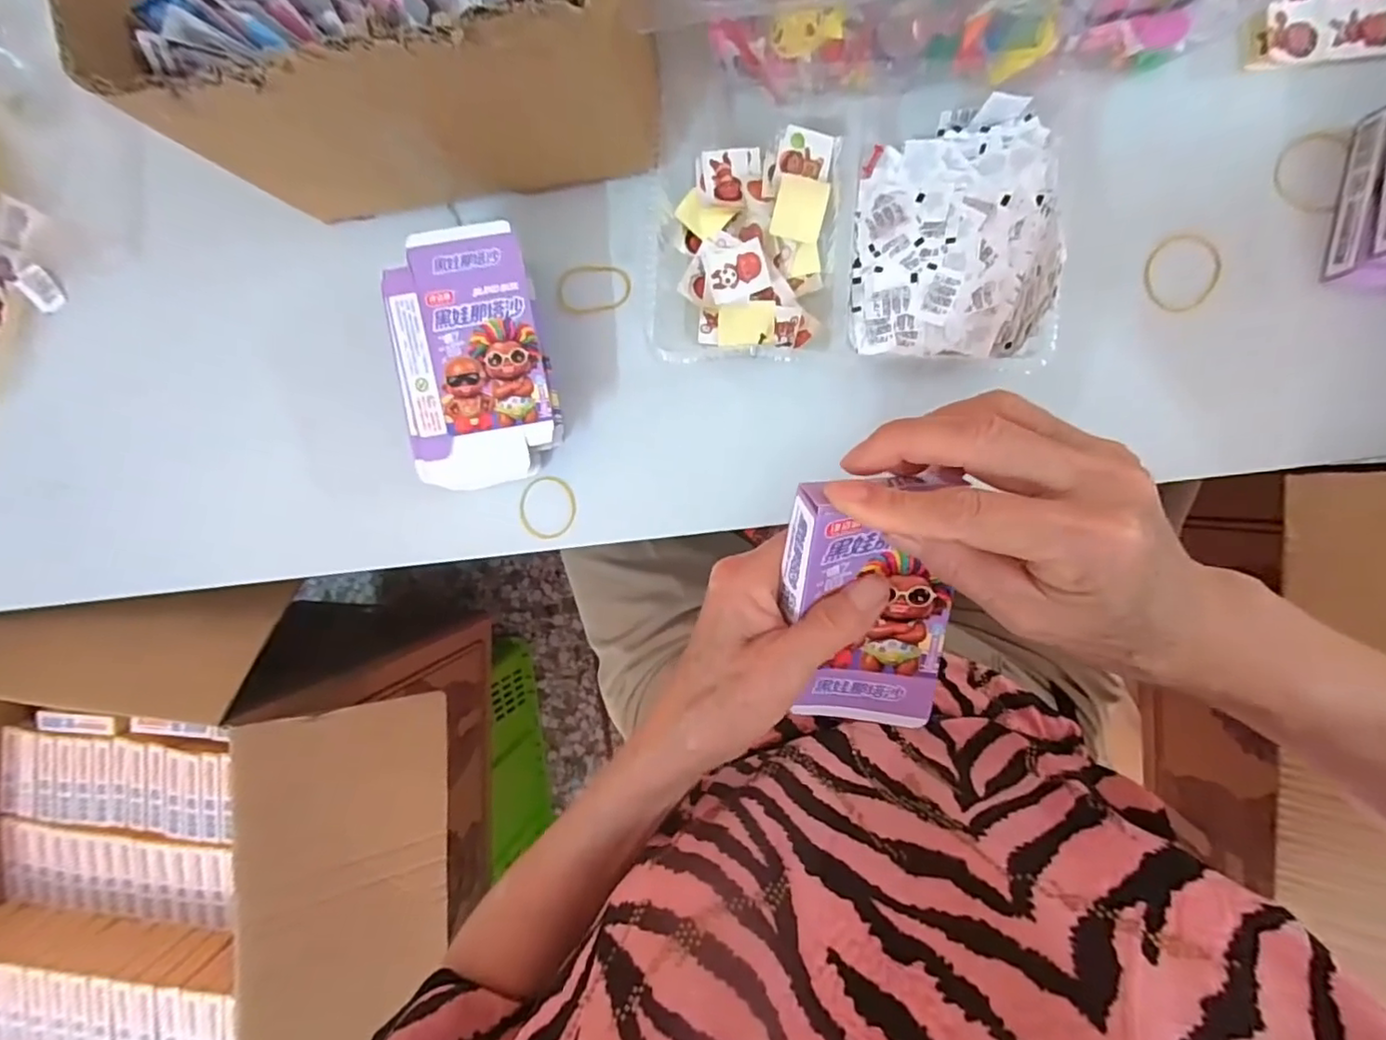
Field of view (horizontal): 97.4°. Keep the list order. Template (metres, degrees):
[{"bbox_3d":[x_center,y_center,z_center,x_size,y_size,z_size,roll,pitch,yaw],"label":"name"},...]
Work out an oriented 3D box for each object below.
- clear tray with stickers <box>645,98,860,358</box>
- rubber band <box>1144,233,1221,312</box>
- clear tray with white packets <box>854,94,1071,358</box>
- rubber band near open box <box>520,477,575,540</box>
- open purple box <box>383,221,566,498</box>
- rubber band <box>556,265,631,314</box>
[{"bbox_3d":[0.035,-0.189,0.387,0.121,0.027,0.164,2,97,7],"label":"clear tray with stickers"},{"bbox_3d":[0.297,-0.150,0.369,0.045,0.004,0.044,1,97,7],"label":"rubber band"},{"bbox_3d":[0.152,-0.170,0.356,0.106,0.053,0.145,4,97,6],"label":"clear tray with white packets"},{"bbox_3d":[-0.103,-0.009,0.434,0.040,0.004,0.045,13,97,2],"label":"rubber band near open box"},{"bbox_3d":[-0.140,-0.101,0.401,0.090,0.058,0.153,-8,101,-3],"label":"open purple box"},{"bbox_3d":[-0.069,-0.160,0.423,0.053,0.005,0.033,2,97,7],"label":"rubber band"}]

